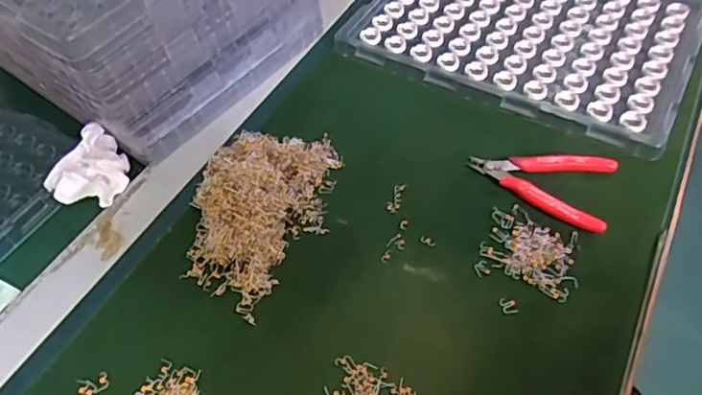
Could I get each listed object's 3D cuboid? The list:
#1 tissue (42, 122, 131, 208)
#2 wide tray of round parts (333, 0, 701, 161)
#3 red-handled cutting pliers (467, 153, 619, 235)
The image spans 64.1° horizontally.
[{"bbox_3d":[-0.241,-0.023,0.517,0.066,0.035,0.077,26,58,24],"label":"tissue"},{"bbox_3d":[0.190,-0.196,0.628,0.353,0.026,0.262,23,57,22],"label":"wide tray of round parts"},{"bbox_3d":[0.167,-0.019,0.495,0.119,0.013,0.081,17,55,19],"label":"red-handled cutting pliers"}]

